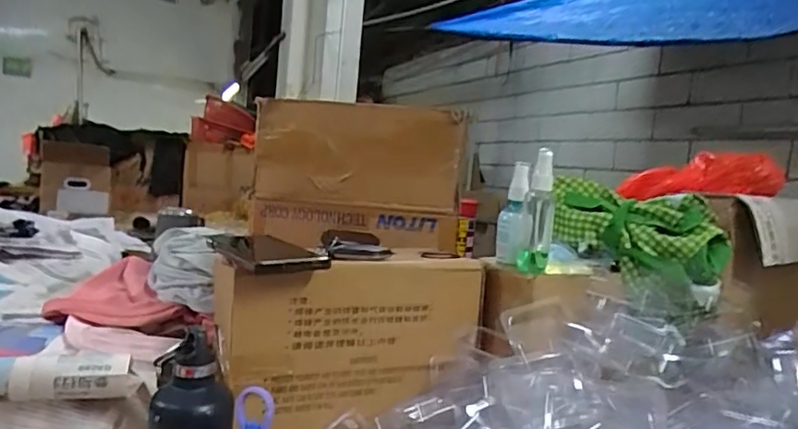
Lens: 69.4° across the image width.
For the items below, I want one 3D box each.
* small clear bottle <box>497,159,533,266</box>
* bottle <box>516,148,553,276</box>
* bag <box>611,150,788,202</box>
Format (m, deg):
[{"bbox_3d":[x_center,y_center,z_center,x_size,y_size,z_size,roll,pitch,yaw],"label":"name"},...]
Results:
[{"bbox_3d":[0.136,0.000,0.672,0.037,0.116,0.035,6,5,8],"label":"small clear bottle"},{"bbox_3d":[0.157,-0.002,0.641,0.032,0.132,0.038,6,5,9],"label":"bottle"},{"bbox_3d":[0.407,-0.049,0.787,0.197,0.060,0.050,-5,-1,30],"label":"bag"}]

